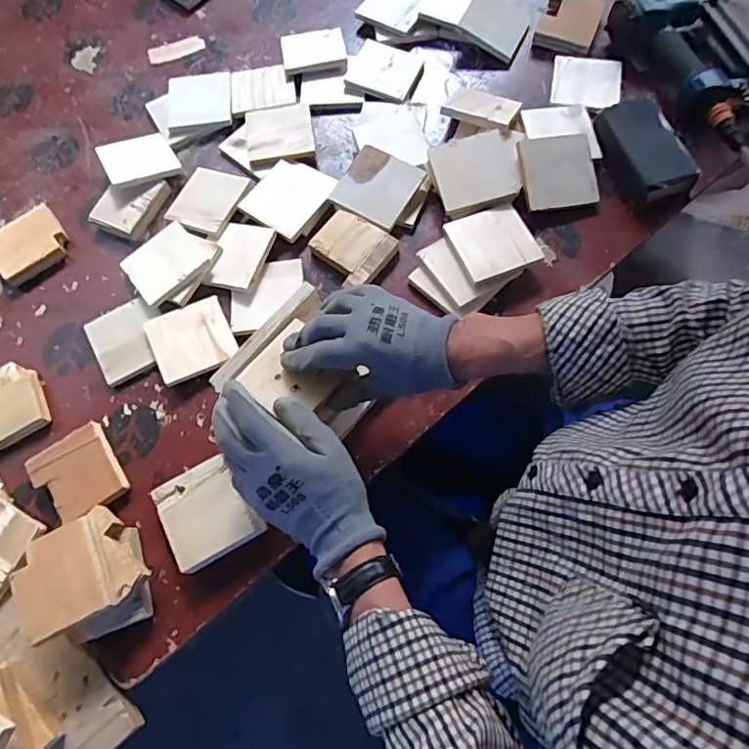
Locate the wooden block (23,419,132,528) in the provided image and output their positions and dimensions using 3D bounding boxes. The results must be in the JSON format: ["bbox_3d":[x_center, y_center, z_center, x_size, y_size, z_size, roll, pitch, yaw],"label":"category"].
[{"bbox_3d":[-0.325,0.111,0.598,0.083,0.016,0.092,-31,69,-10],"label":"wooden block"}]

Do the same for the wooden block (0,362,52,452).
[{"bbox_3d":[-0.432,0.037,0.639,0.085,0.016,0.095,-30,69,-10],"label":"wooden block"}]

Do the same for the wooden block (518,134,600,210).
[{"bbox_3d":[0.233,-0.258,0.691,0.097,0.010,0.093,-7,91,-6],"label":"wooden block"}]

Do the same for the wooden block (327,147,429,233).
[{"bbox_3d":[0.004,-0.241,0.692,0.091,0.015,0.096,29,77,4],"label":"wooden block"}]

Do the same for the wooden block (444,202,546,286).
[{"bbox_3d":[0.142,-0.157,0.644,0.093,0.006,0.089,-20,70,-10],"label":"wooden block"}]

